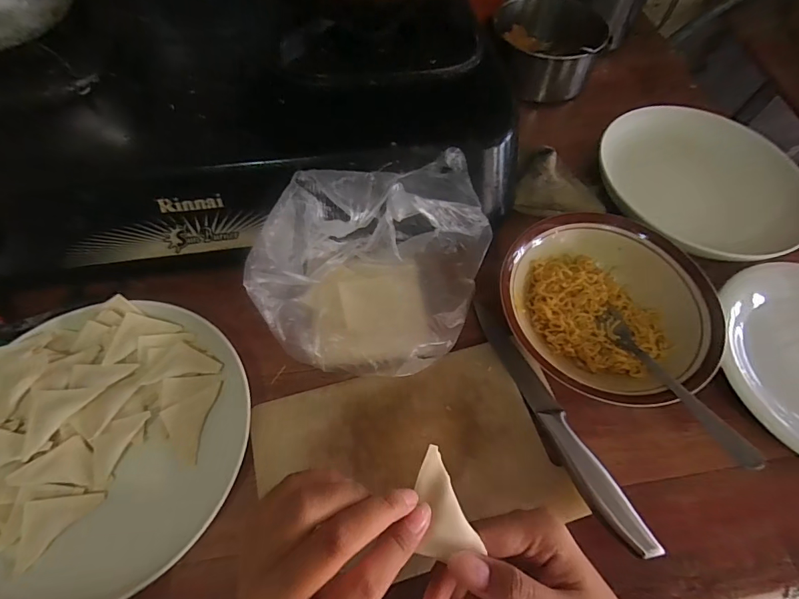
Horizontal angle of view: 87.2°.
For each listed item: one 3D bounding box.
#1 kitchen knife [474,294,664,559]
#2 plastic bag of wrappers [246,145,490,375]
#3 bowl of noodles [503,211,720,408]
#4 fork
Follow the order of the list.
[{"bbox_3d":[0.120,0.091,0.338,0.023,0.010,0.218,-22,57,-11],"label":"kitchen knife"},{"bbox_3d":[-0.018,-0.030,0.332,0.159,0.099,0.170,23,68,8],"label":"plastic bag of wrappers"},{"bbox_3d":[0.175,0.001,0.360,0.171,0.038,0.174,1,67,-2],"label":"bowl of noodles"},{"bbox_3d":[0.203,0.059,0.320,0.019,0.012,0.152,-13,39,-8],"label":"fork"}]

